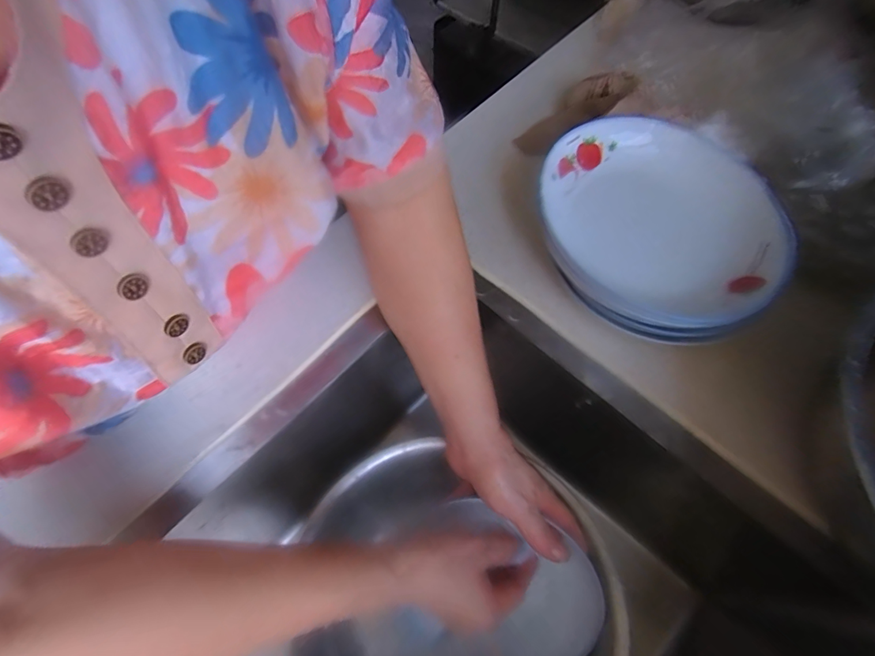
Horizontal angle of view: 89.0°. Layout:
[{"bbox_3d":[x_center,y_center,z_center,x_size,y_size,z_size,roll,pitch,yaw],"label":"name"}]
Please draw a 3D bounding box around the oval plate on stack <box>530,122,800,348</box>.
[{"bbox_3d":[0.159,-0.076,0.325,0.147,0.035,0.172,-34,76,-4],"label":"oval plate on stack"}]

